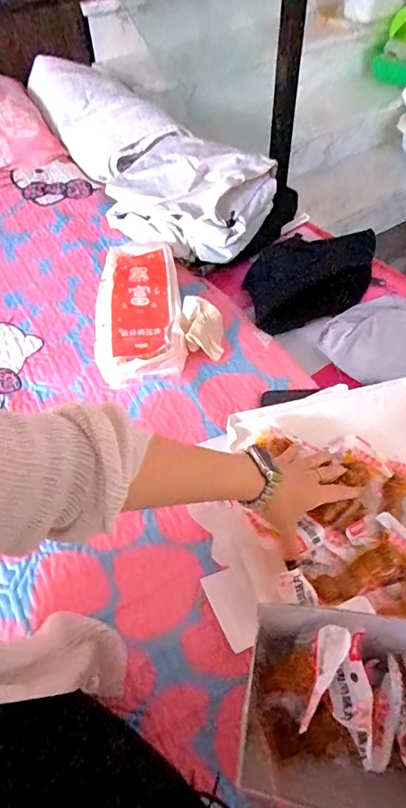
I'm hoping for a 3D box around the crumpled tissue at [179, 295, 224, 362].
[{"bbox_3d":[0.000,-0.127,0.768,0.071,0.067,0.079,1,52,3],"label":"crumpled tissue"}]

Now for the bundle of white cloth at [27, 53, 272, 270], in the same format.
[{"bbox_3d":[-0.141,-0.603,1.064,0.312,0.180,0.780,-28,57,-19],"label":"bundle of white cloth"}]

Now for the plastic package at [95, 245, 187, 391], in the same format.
[{"bbox_3d":[-0.115,-0.174,0.799,0.147,0.063,0.303,-7,52,-4],"label":"plastic package"}]

